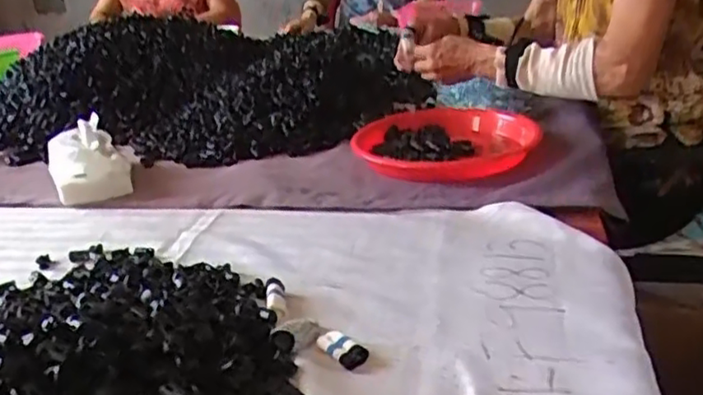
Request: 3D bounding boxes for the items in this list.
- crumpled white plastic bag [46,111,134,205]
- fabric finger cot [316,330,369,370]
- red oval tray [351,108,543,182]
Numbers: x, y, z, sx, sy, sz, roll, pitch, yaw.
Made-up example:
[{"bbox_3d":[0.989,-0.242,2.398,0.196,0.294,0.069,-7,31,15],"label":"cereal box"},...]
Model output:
[{"bbox_3d":[-0.351,-0.050,0.877,0.095,0.074,0.125,-16,25,-24],"label":"crumpled white plastic bag"},{"bbox_3d":[-0.008,0.116,0.505,0.021,0.009,0.044,-25,30,-38],"label":"fabric finger cot"},{"bbox_3d":[0.113,-0.068,0.821,0.229,0.043,0.156,11,28,32],"label":"red oval tray"}]

